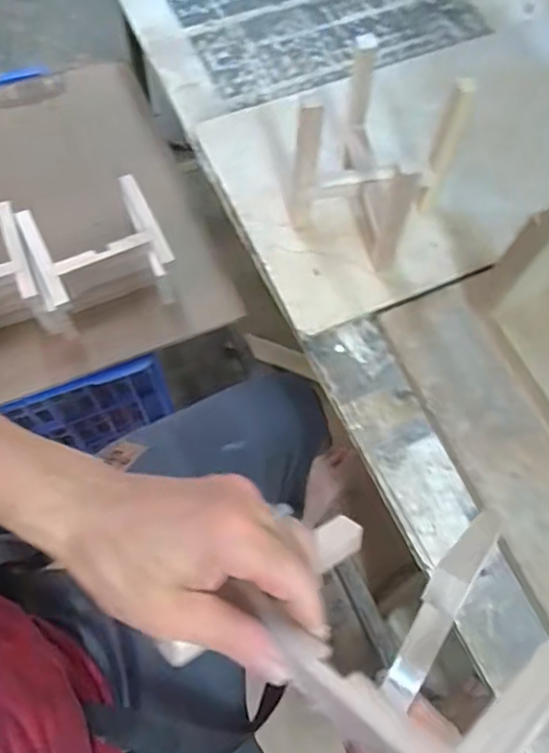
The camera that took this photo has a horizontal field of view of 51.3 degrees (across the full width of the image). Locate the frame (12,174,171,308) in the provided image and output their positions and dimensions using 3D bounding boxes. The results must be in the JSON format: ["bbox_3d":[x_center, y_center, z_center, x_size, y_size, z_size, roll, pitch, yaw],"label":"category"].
[{"bbox_3d":[-0.231,-0.173,0.743,0.168,0.043,0.147,-24,83,-19],"label":"frame"}]

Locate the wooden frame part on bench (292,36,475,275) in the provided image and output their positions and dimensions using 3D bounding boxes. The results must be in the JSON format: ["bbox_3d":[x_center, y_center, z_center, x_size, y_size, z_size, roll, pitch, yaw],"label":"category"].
[{"bbox_3d":[0.098,-0.204,0.563,0.124,0.145,0.123,30,69,8],"label":"wooden frame part on bench"}]

